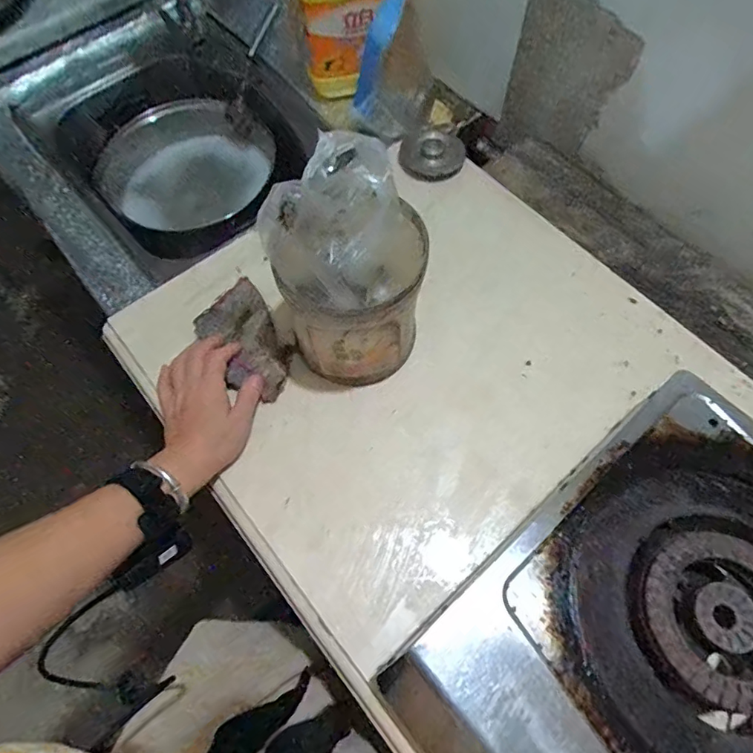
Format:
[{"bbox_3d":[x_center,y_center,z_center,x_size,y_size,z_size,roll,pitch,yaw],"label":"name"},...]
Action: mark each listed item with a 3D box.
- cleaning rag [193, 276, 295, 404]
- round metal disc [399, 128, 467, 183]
[{"bbox_3d":[-0.136,-0.033,0.539,0.074,0.020,0.130,-29,74,-13],"label":"cleaning rag"},{"bbox_3d":[0.073,-0.284,0.653,0.084,0.028,0.066,1,65,1],"label":"round metal disc"}]

